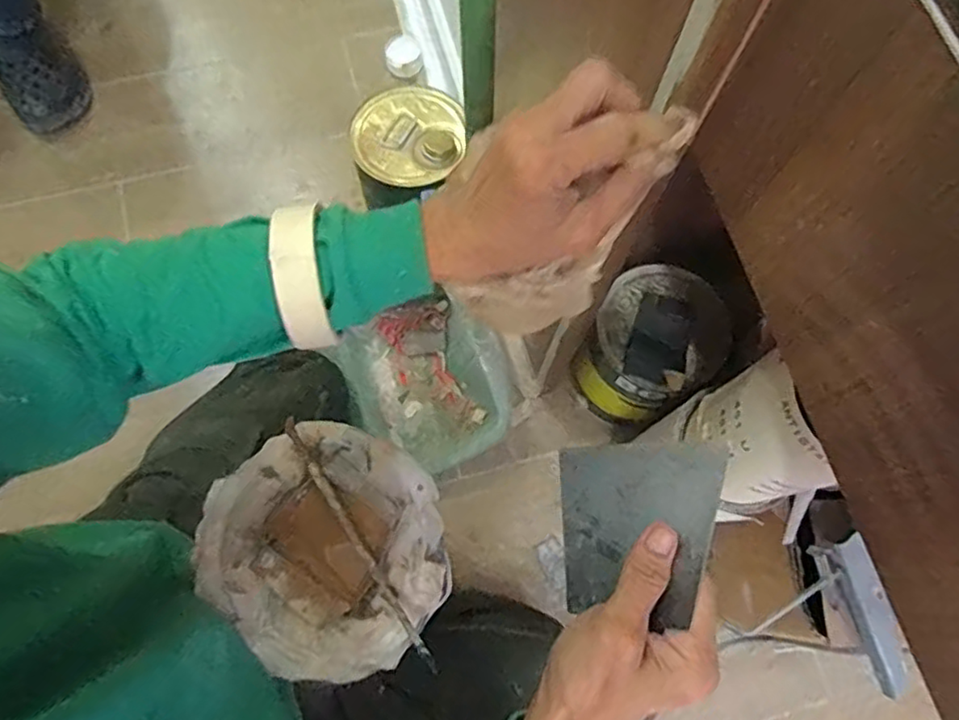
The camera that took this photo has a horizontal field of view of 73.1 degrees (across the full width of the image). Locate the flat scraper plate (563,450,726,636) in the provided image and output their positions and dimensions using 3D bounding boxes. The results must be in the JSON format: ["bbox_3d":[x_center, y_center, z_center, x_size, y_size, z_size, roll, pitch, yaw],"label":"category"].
[{"bbox_3d":[0.086,0.095,0.367,0.098,0.004,0.095,-9,61,40],"label":"flat scraper plate"}]

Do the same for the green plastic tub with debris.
[{"bbox_3d":[-0.072,0.025,0.916,0.207,0.081,0.257,-39,78,-12],"label":"green plastic tub with debris"}]

